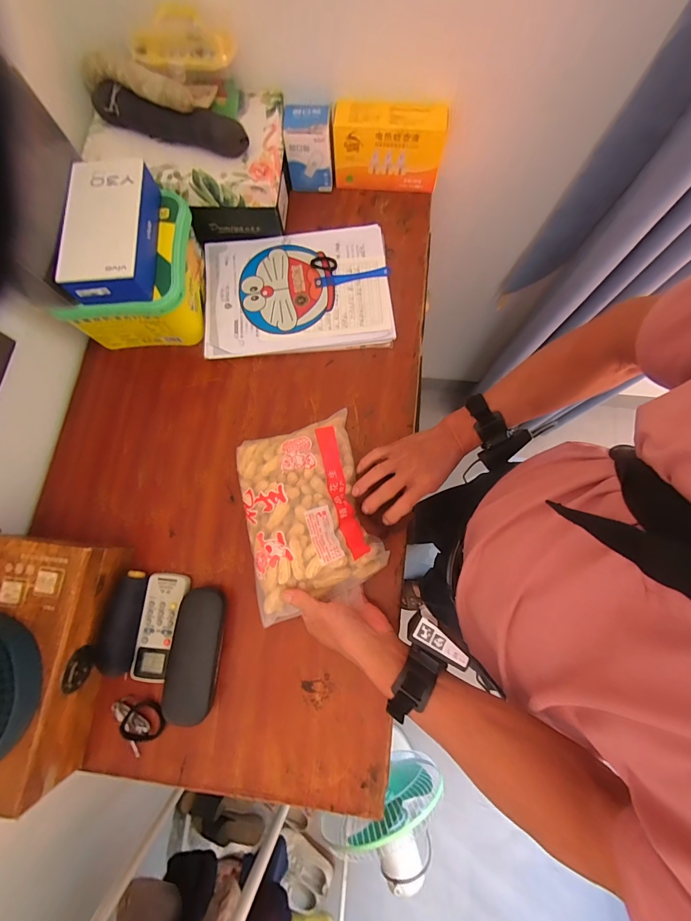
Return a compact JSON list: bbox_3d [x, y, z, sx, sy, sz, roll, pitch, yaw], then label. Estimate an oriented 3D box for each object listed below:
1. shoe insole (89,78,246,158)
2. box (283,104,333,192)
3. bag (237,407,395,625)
[{"bbox_3d":[-0.257,-0.494,0.515,0.239,0.050,0.032,18,78,6],"label":"shoe insole"},{"bbox_3d":[-0.061,-0.523,0.597,0.076,0.101,0.048,-2,77,1],"label":"box"},{"bbox_3d":[-0.052,0.065,0.467,0.163,0.044,0.235,-16,77,-2],"label":"bag"}]

